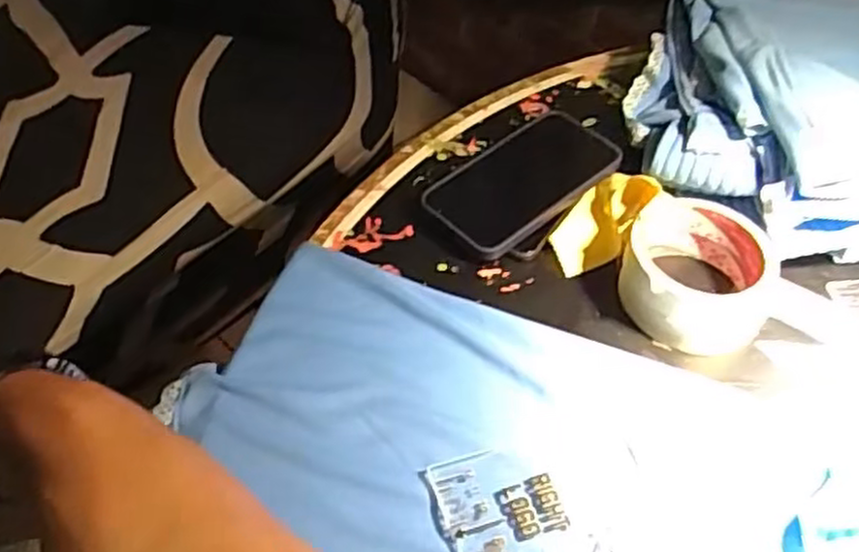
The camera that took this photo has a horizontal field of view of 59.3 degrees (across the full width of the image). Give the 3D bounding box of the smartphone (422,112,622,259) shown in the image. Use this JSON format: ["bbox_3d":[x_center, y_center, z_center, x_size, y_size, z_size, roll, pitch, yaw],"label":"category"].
[{"bbox_3d":[0.068,-0.074,0.549,0.147,0.012,0.079,-35,62,-21],"label":"smartphone"}]

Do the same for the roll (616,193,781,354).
[{"bbox_3d":[0.173,0.000,0.487,0.092,0.051,0.087,2,50,-2],"label":"roll"}]

